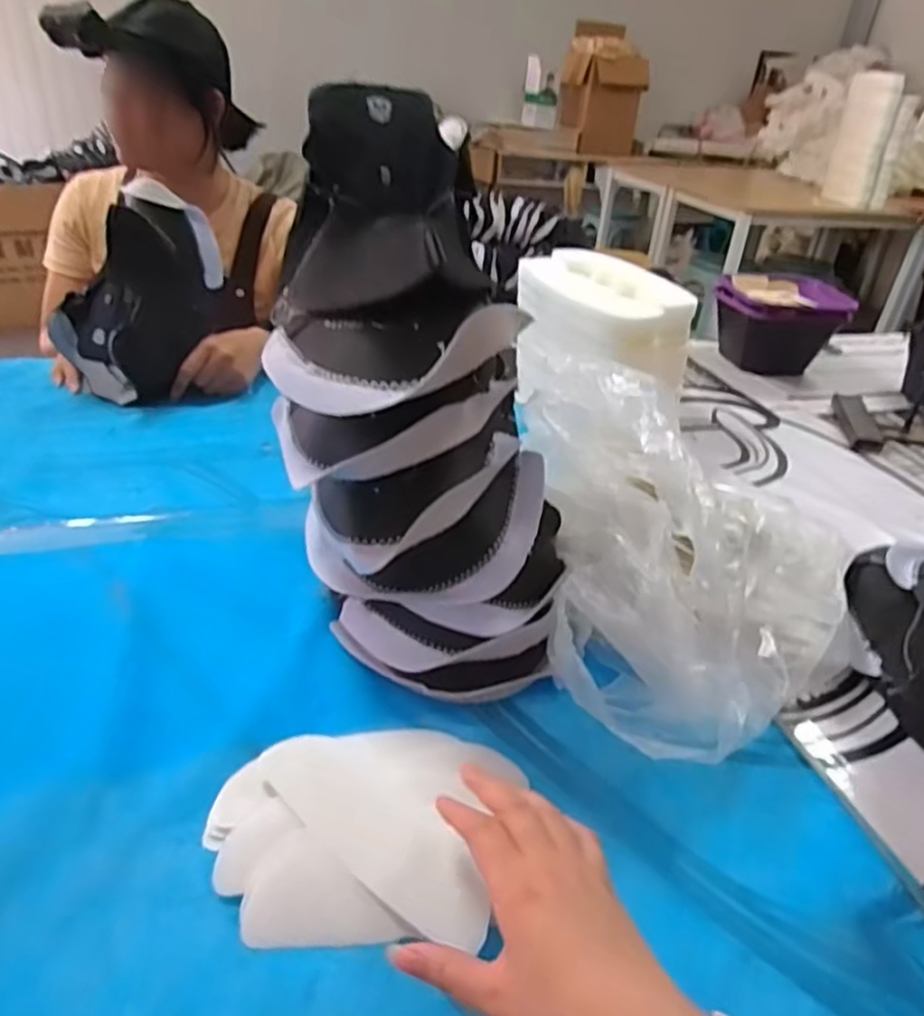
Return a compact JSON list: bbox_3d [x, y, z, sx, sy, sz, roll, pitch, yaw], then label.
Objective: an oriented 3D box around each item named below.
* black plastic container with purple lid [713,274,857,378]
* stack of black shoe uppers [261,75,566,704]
[{"bbox_3d":[0.538,-0.314,1.243,0.215,0.136,0.181,18,34,18],"label":"black plastic container with purple lid"},{"bbox_3d":[-0.030,-0.074,0.537,0.171,0.433,0.176,-24,17,-37],"label":"stack of black shoe uppers"}]

